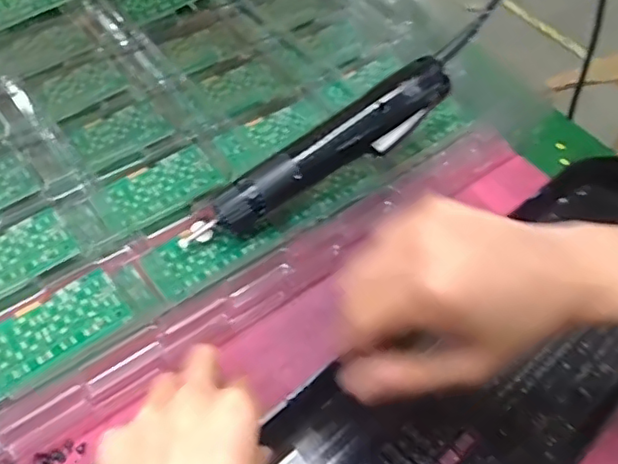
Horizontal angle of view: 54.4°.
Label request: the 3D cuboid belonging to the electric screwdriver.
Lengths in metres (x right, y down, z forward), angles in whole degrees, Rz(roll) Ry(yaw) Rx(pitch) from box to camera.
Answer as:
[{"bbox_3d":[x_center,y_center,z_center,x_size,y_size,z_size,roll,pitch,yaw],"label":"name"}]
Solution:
[{"bbox_3d":[0.011,-0.057,0.428,0.216,0.029,0.037,-34,63,-9],"label":"electric screwdriver"}]

